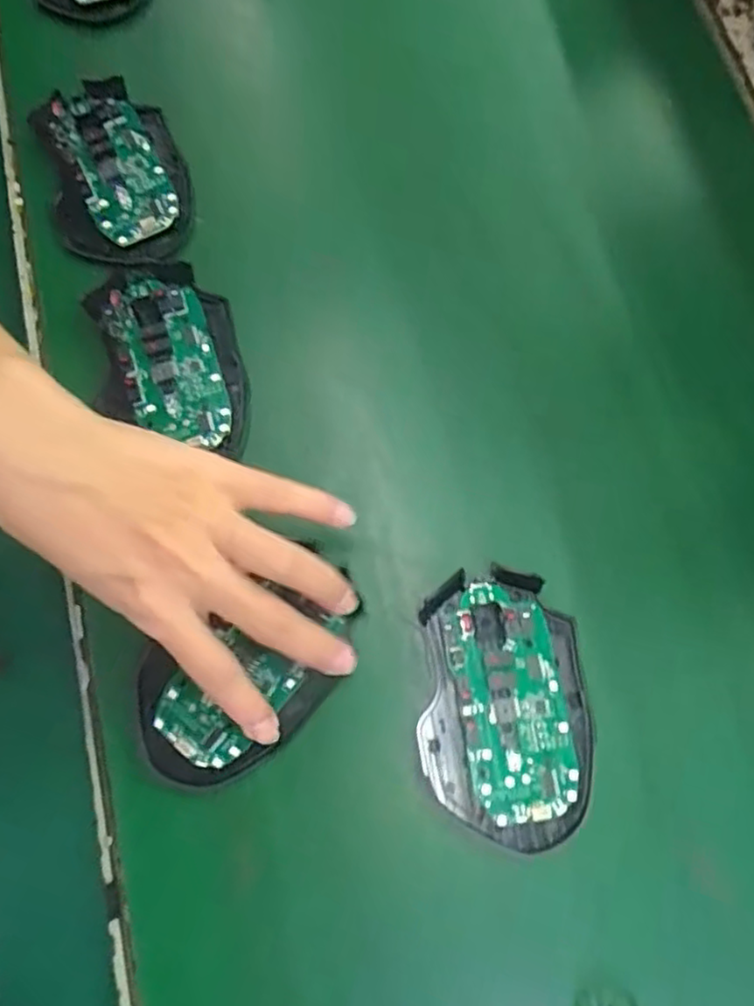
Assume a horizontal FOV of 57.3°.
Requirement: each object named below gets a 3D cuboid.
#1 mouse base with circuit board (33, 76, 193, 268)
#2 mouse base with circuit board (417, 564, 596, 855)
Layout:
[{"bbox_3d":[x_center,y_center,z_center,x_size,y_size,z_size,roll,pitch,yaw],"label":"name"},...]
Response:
[{"bbox_3d":[-0.148,-0.185,0.390,0.075,0.016,0.125,-19,76,1],"label":"mouse base with circuit board"},{"bbox_3d":[0.057,0.088,0.300,0.072,0.016,0.111,-1,77,5],"label":"mouse base with circuit board"}]

